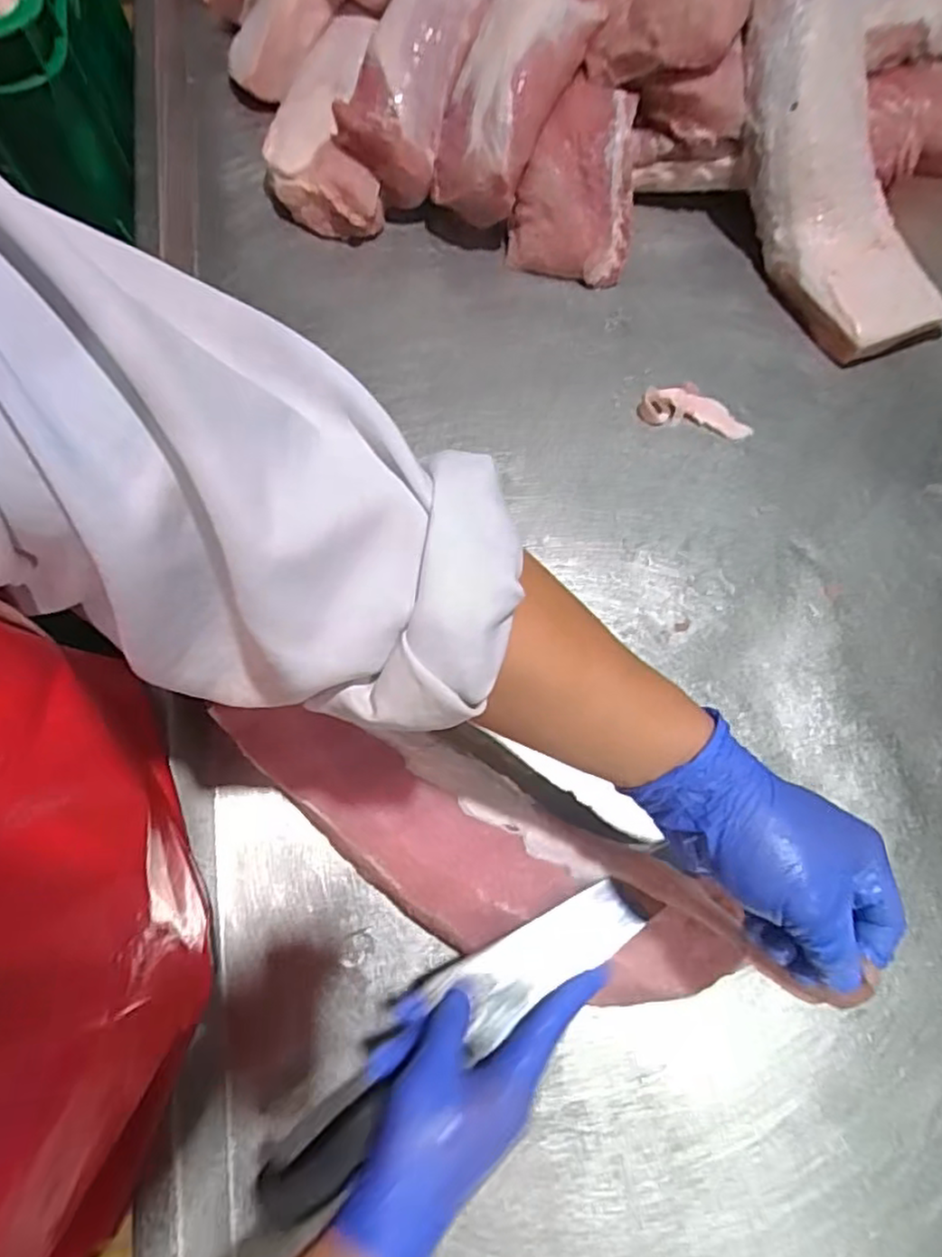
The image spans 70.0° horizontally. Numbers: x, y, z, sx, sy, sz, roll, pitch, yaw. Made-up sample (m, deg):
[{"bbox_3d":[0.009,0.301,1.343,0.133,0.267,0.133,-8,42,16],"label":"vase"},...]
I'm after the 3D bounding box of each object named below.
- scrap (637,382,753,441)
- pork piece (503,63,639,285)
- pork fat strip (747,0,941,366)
[{"bbox_3d":[0.213,-0.211,0.635,0.104,0.014,0.048,11,69,2],"label":"scrap"},{"bbox_3d":[0.112,-0.454,0.676,0.121,0.061,0.184,13,84,4],"label":"pork piece"},{"bbox_3d":[0.361,-0.492,0.670,0.165,0.085,0.433,-12,91,-7],"label":"pork fat strip"}]

